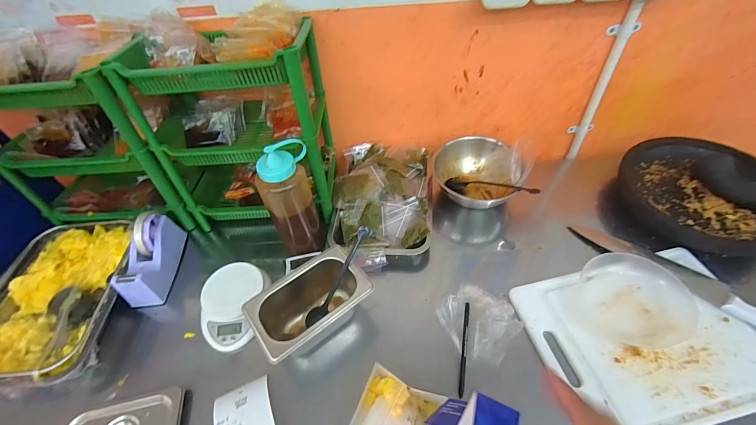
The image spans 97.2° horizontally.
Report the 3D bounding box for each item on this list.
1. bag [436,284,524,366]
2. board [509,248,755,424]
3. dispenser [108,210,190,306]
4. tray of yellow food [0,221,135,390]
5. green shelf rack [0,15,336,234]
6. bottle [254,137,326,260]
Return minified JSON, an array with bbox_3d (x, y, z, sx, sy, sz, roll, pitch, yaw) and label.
[{"bbox_3d":[0.150,0.173,0.520,0.125,0.049,0.093,23,55,22],"label":"bag"},{"bbox_3d":[0.417,0.185,0.509,0.336,0.012,0.239,-13,54,-6],"label":"board"},{"bbox_3d":[-0.429,0.082,0.621,0.063,0.097,0.158,-4,49,2],"label":"dispenser"},{"bbox_3d":[-0.565,0.149,0.597,0.211,0.055,0.301,-3,53,2],"label":"tray of yellow food"},{"bbox_3d":[-0.409,-0.142,0.643,0.609,0.332,0.267,-4,53,1],"label":"green shelf rack"},{"bbox_3d":[-0.151,-0.014,0.591,0.090,0.232,0.062,-14,50,-7],"label":"bottle"}]

